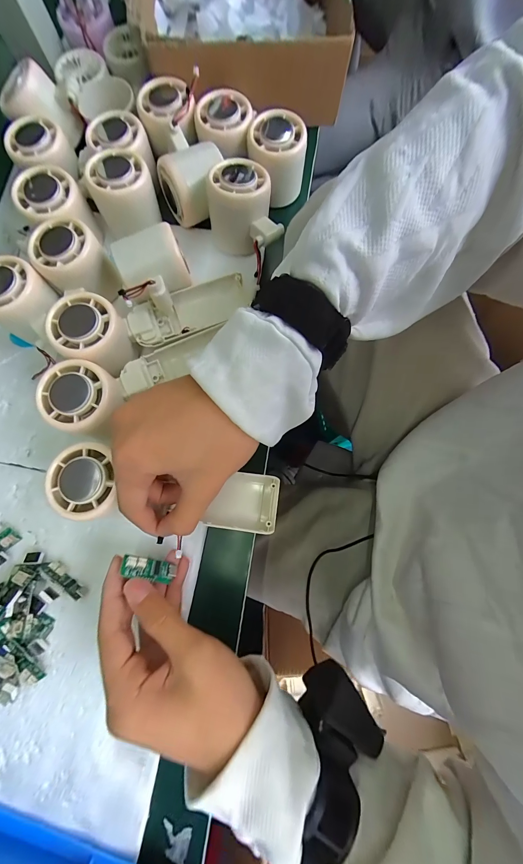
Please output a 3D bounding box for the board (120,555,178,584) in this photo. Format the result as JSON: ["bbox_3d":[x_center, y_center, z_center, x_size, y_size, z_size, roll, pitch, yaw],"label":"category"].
[{"bbox_3d":[-0.082,0.099,0.222,0.035,0.007,0.011,29,79,-29],"label":"board"}]

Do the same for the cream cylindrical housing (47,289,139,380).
[{"bbox_3d":[-0.139,-0.081,0.253,0.051,0.048,0.052,24,81,5],"label":"cream cylindrical housing"}]

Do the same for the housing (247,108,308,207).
[{"bbox_3d":[0.015,-0.272,0.305,0.056,0.055,0.054,2,79,2],"label":"housing"}]

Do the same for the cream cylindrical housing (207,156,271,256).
[{"bbox_3d":[-0.020,-0.208,0.282,0.052,0.057,0.054,0,79,1],"label":"cream cylindrical housing"}]

